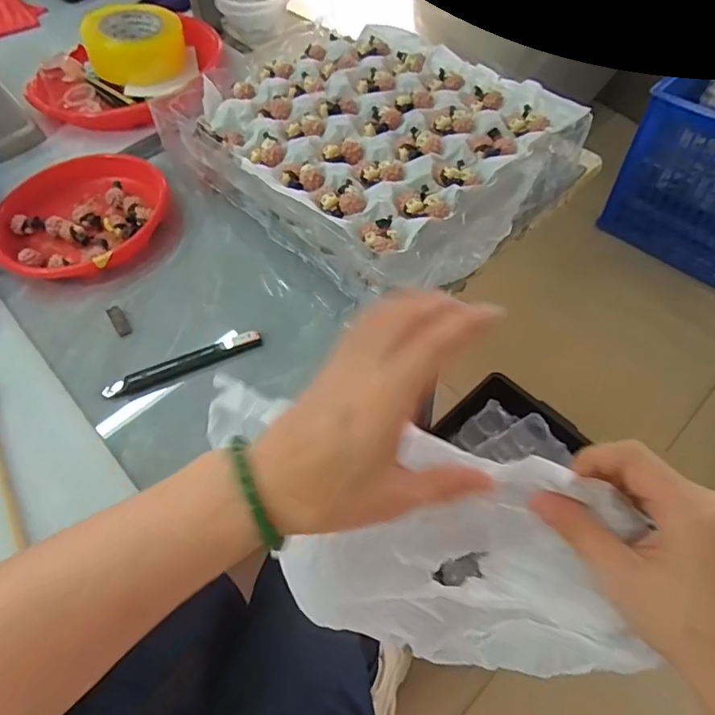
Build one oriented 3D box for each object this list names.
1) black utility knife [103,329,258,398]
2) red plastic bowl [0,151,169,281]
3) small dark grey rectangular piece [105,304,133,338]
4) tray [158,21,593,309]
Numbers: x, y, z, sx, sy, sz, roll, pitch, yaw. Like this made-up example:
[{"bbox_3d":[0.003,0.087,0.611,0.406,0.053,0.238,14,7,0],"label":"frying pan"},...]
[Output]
[{"bbox_3d":[-0.151,0.003,0.440,0.135,0.015,0.019,-19,58,-9],"label":"black utility knife"},{"bbox_3d":[-0.291,-0.150,0.542,0.176,0.035,0.178,-39,63,-20],"label":"red plastic bowl"},{"bbox_3d":[-0.220,-0.034,0.470,0.013,0.004,0.039,-32,61,-17],"label":"small dark grey rectangular piece"},{"bbox_3d":[0.005,-0.216,0.499,0.265,0.055,0.346,-38,63,-20],"label":"tray"}]

